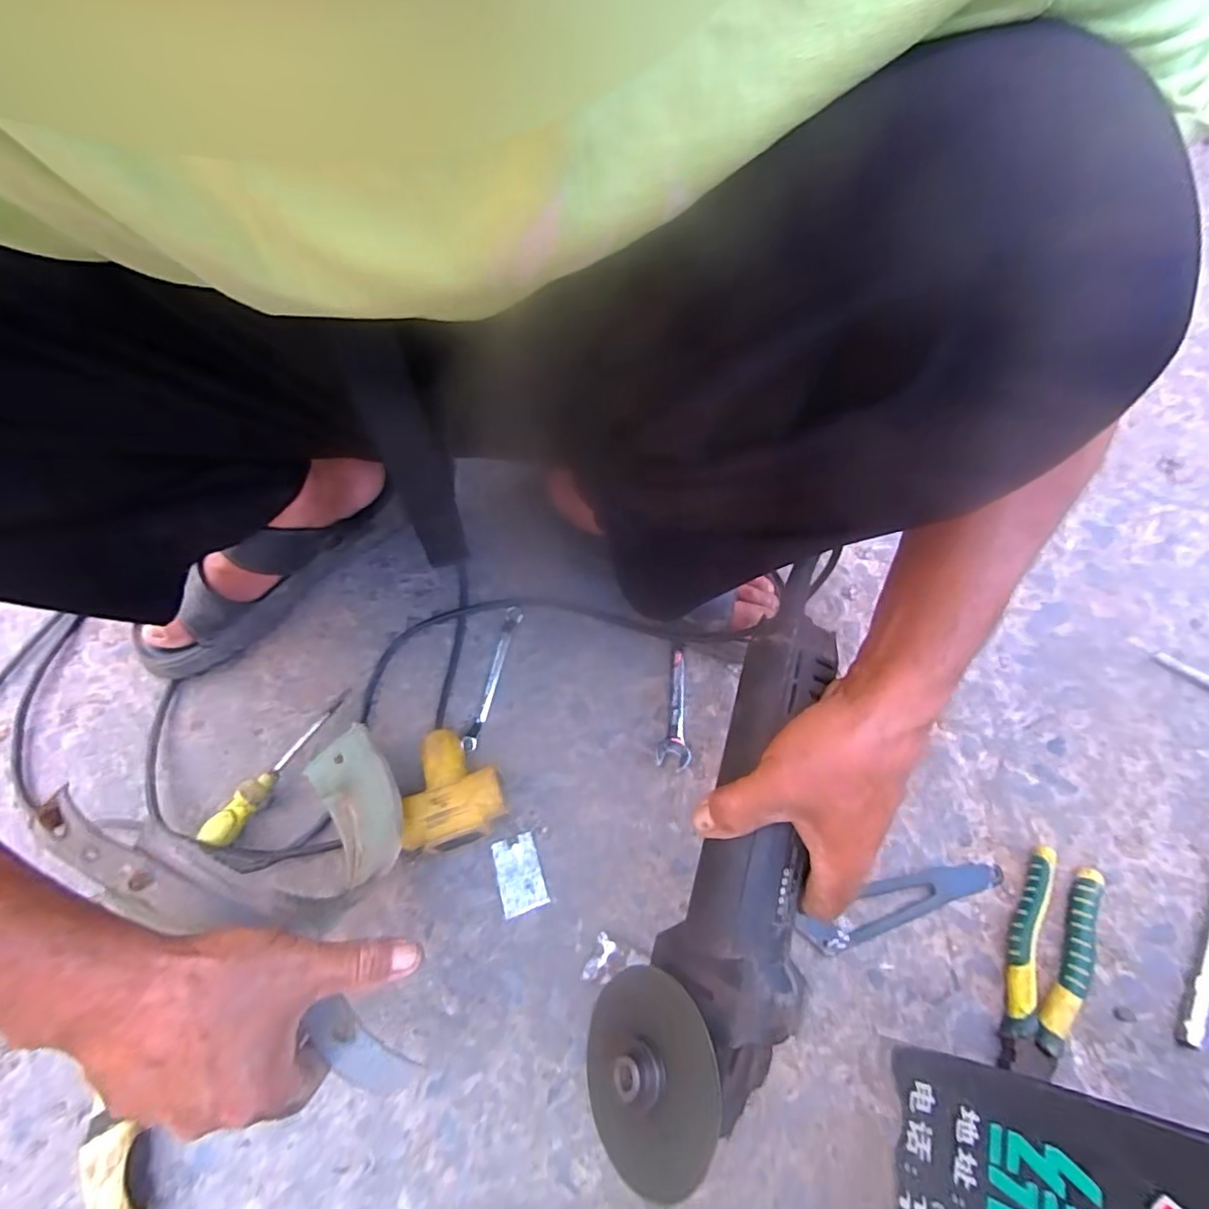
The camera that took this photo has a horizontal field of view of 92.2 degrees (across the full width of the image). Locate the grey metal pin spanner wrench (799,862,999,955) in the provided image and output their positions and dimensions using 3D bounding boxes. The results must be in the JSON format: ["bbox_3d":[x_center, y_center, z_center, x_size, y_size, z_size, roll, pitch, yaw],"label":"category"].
[{"bbox_3d":[0.230,0.229,0.452,0.168,0.010,0.033,-15,66,-9],"label":"grey metal pin spanner wrench"}]

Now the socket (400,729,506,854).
[{"bbox_3d":[-0.122,0.143,0.463,0.079,0.041,0.089,-15,66,-7],"label":"socket"}]

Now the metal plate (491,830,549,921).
[{"bbox_3d":[-0.067,0.211,0.455,0.035,0.005,0.054,-15,66,-7],"label":"metal plate"}]

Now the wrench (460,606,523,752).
[{"bbox_3d":[-0.098,0.064,0.515,0.015,0.008,0.133,13,66,6],"label":"wrench"}]

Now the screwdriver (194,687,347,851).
[{"bbox_3d":[-0.267,0.132,0.479,0.022,0.021,0.141,27,55,12],"label":"screwdriver"}]

